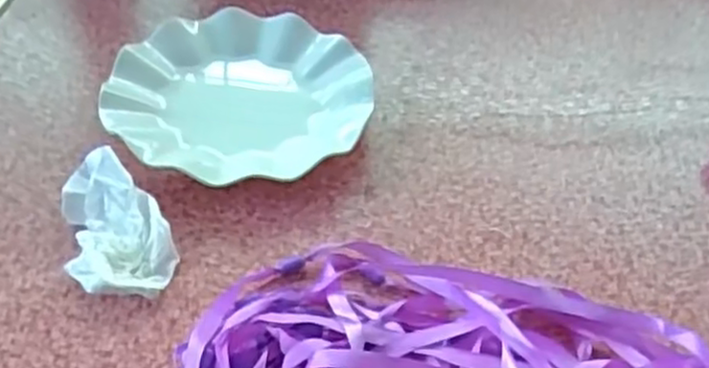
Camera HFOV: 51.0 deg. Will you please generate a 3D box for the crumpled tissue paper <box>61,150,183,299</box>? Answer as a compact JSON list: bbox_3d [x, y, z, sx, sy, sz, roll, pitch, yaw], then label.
[{"bbox_3d":[-0.142,0.023,0.446,0.059,0.028,0.095,-8,47,-14],"label":"crumpled tissue paper"}]

